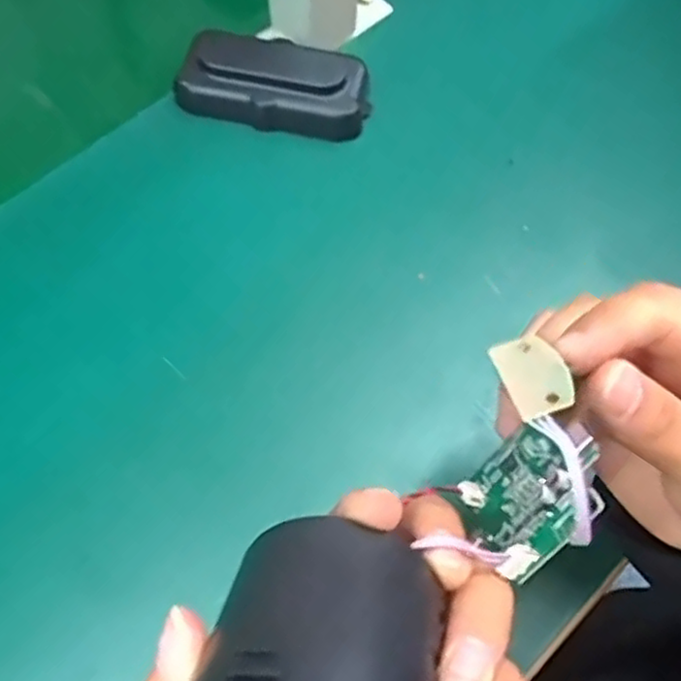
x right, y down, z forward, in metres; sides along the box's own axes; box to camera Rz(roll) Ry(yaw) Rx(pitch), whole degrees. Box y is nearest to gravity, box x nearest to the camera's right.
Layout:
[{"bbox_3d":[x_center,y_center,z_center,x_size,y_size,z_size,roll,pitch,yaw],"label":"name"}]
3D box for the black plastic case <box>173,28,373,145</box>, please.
[{"bbox_3d":[-0.036,-0.147,0.390,0.105,0.027,0.051,17,66,7],"label":"black plastic case"}]

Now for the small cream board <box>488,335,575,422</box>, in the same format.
[{"bbox_3d":[0.049,0.009,0.173,0.014,0.004,0.024,-23,46,6],"label":"small cream board"}]

